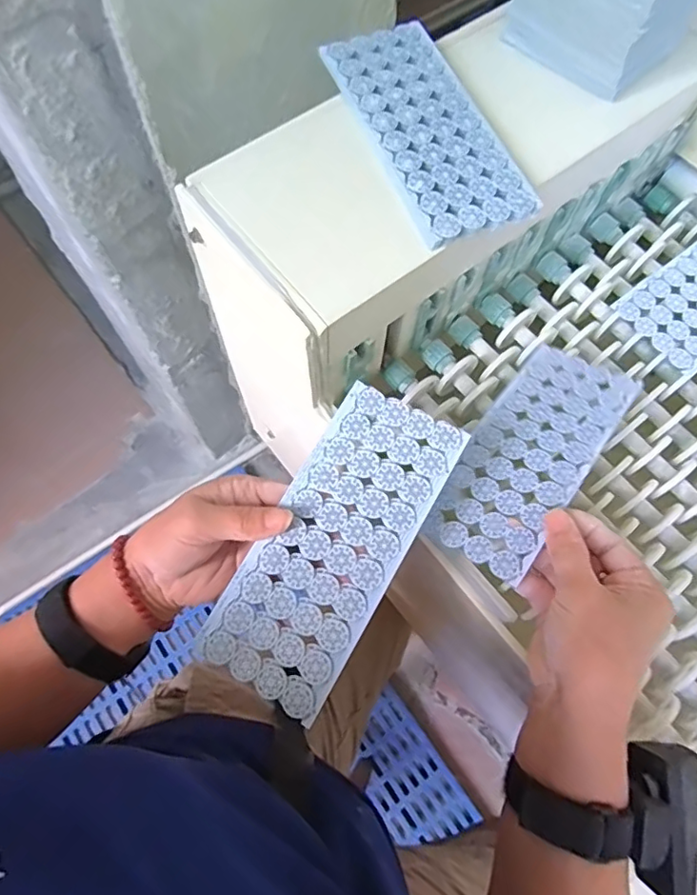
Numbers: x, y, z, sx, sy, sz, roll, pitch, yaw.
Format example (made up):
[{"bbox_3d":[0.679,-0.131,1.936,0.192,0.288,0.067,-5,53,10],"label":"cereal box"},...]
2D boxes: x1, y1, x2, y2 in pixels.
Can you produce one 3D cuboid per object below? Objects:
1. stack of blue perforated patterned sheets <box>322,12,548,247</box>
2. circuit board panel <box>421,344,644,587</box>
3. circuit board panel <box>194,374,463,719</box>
[{"bbox_3d":[0.052,-0.222,0.391,0.082,0.005,0.187,-21,71,-9],"label":"stack of blue perforated patterned sheets"},{"bbox_3d":[0.126,0.000,0.392,0.078,0.007,0.189,30,62,27],"label":"circuit board panel"},{"bbox_3d":[-0.008,0.054,0.339,0.081,0.004,0.189,27,76,17],"label":"circuit board panel"}]

